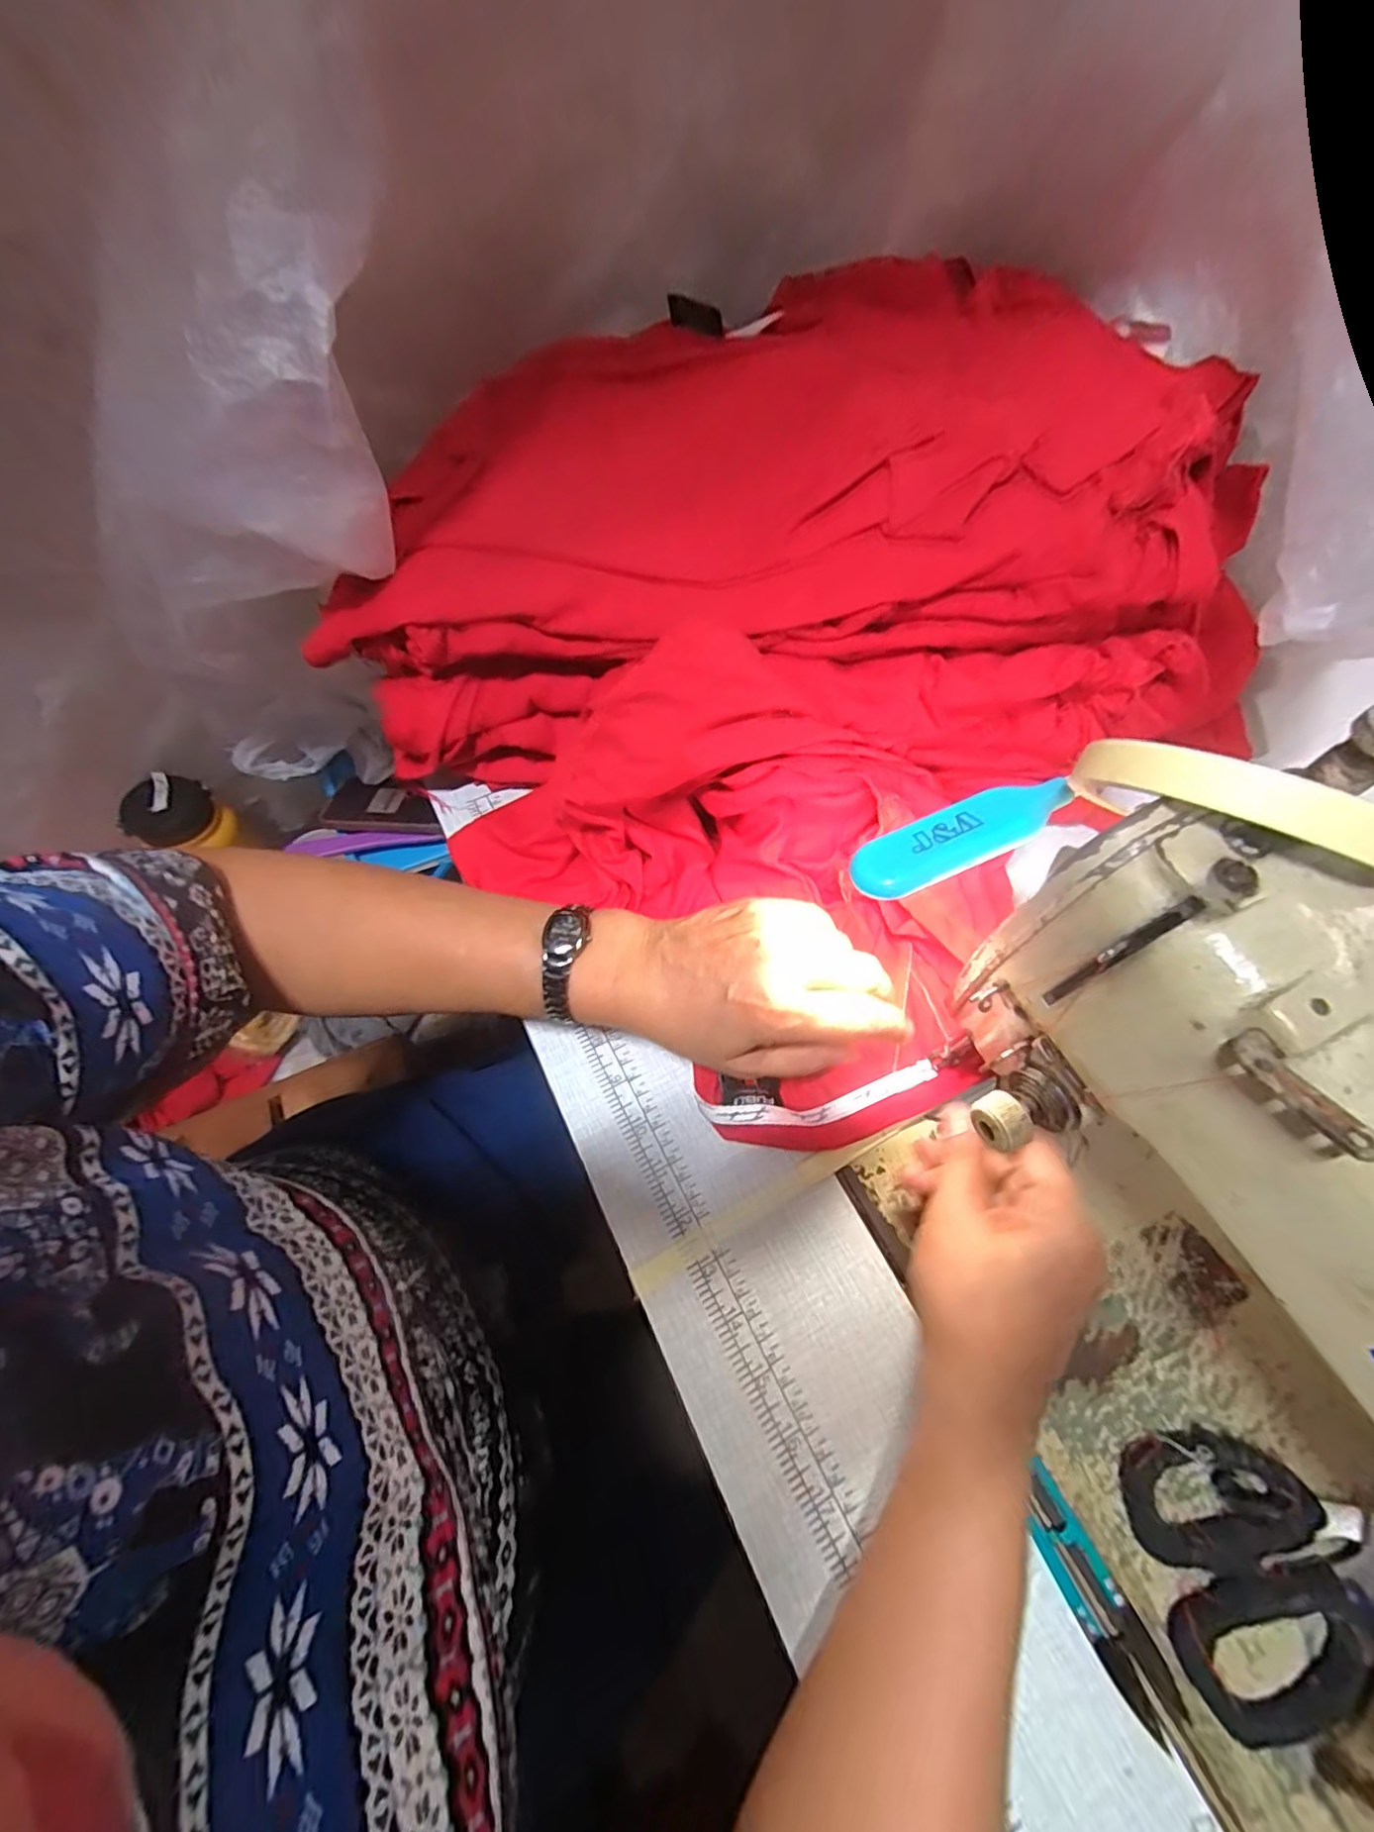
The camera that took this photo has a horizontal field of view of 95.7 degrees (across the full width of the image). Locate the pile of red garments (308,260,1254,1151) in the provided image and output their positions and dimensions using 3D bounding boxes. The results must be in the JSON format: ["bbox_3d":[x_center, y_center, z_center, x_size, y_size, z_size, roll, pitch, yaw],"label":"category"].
[{"bbox_3d":[0.064,-0.183,0.390,0.445,0.189,0.463,41,68,20],"label":"pile of red garments"}]

